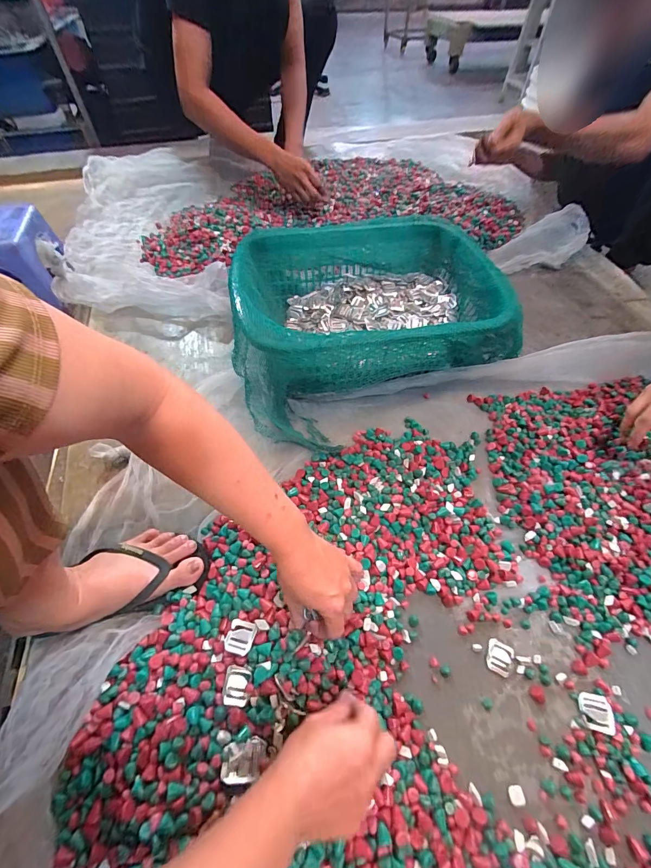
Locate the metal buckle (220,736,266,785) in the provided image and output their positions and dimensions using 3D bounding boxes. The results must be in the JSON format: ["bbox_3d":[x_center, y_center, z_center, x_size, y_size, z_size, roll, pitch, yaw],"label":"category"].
[{"bbox_3d":[-0.081,0.318,0.354,0.040,0.008,0.031,-5,54,-3],"label":"metal buckle"}]

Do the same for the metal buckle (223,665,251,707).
[{"bbox_3d":[-0.096,0.272,0.393,0.026,0.004,0.035,16,49,-9],"label":"metal buckle"}]

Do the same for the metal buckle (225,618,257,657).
[{"bbox_3d":[-0.096,0.231,0.414,0.031,0.009,0.033,13,55,9],"label":"metal buckle"}]

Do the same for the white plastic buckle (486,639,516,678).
[{"bbox_3d":[0.214,0.273,0.444,0.029,0.004,0.036,18,58,12],"label":"white plastic buckle"}]

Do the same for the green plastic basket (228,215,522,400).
[{"bbox_3d":[0.069,-0.237,0.692,0.454,0.160,0.330,-9,56,-6],"label":"green plastic basket"}]

